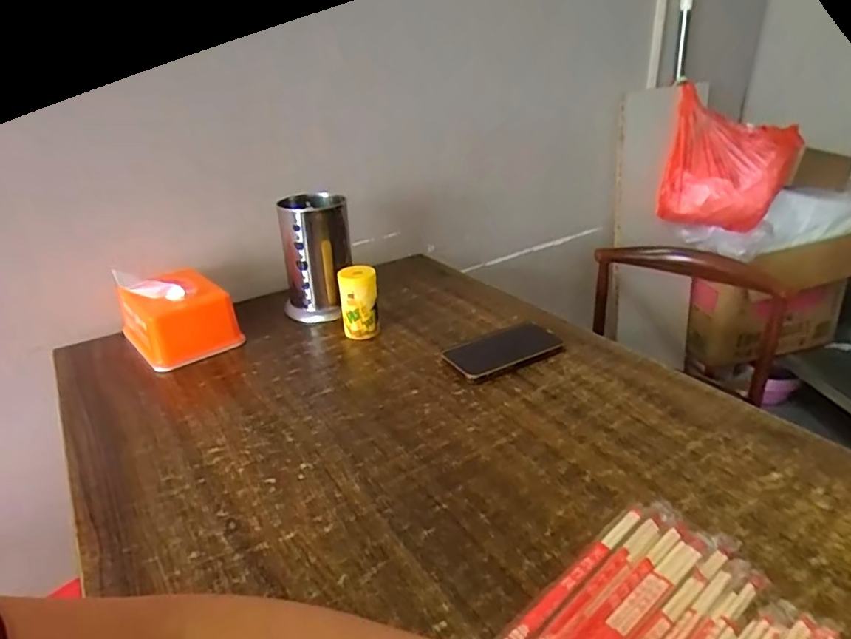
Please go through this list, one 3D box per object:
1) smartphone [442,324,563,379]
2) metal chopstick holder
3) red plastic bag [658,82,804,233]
[{"bbox_3d":[0.095,0.036,0.677,0.148,0.012,0.074,-17,30,-26],"label":"smartphone"},{"bbox_3d":[-0.153,-0.092,0.734,0.091,0.156,0.107,-10,28,-15],"label":"metal chopstick holder"},{"bbox_3d":[0.677,-0.347,1.211,0.245,0.276,0.089,14,30,30],"label":"red plastic bag"}]

